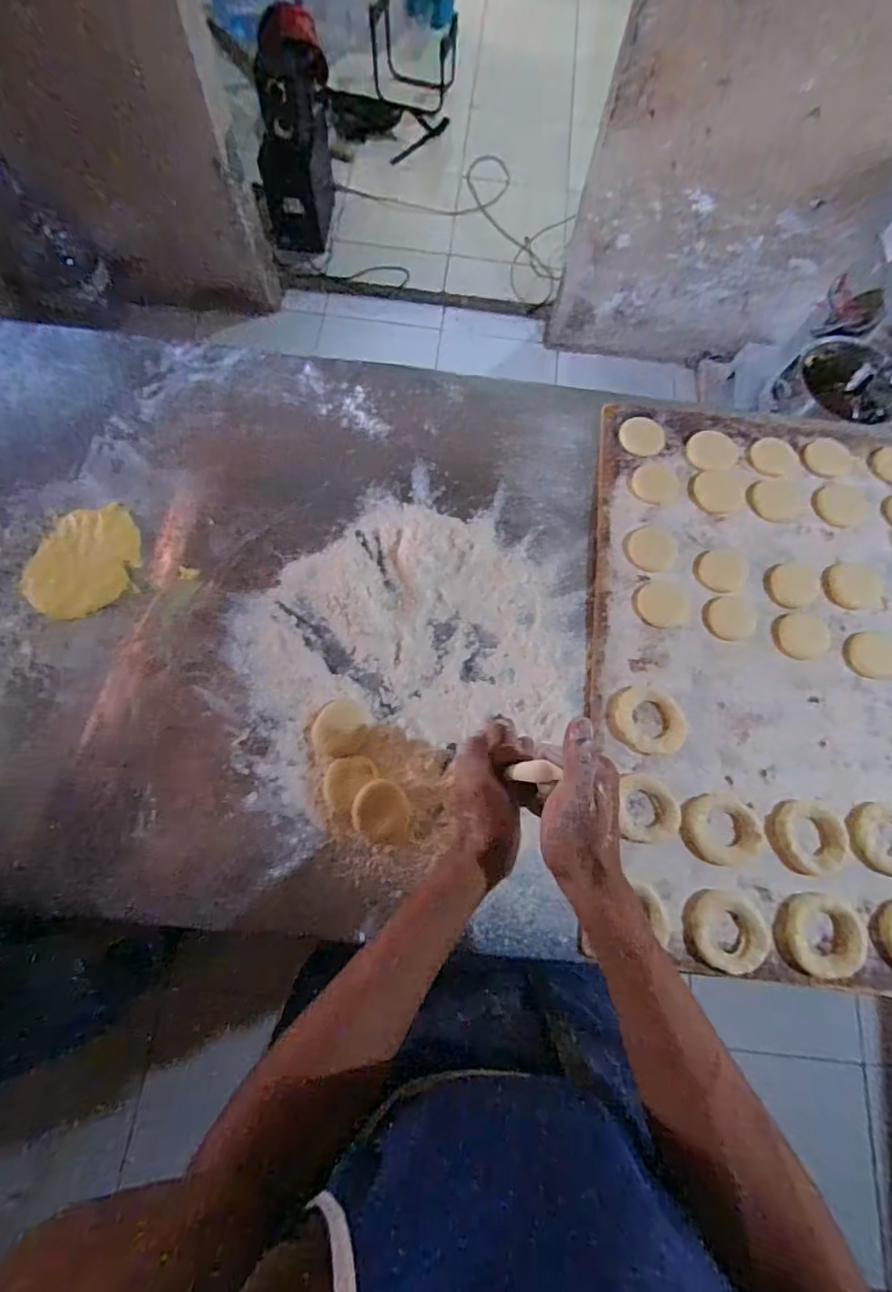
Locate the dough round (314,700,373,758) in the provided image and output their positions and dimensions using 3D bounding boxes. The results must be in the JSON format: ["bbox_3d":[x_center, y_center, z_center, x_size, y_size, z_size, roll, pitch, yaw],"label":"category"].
[{"bbox_3d":[-0.100,0.079,0.532,0.051,0.005,0.055,0,71,-1],"label":"dough round"}]

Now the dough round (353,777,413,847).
[{"bbox_3d":[-0.056,0.152,0.505,0.055,0.012,0.051,0,71,-1],"label":"dough round"}]

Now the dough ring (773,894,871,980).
[{"bbox_3d":[0.322,0.247,0.468,0.072,0.016,0.063,24,72,7],"label":"dough ring"}]

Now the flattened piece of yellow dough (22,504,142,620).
[{"bbox_3d":[-0.369,-0.087,0.567,0.099,0.016,0.126,17,71,5],"label":"flattened piece of yellow dough"}]

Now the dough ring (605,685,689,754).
[{"bbox_3d":[0.195,0.070,0.533,0.068,0.015,0.070,0,71,-1],"label":"dough ring"}]

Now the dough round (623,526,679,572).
[{"bbox_3d":[0.224,-0.106,0.599,0.056,0.004,0.052,0,71,-1],"label":"dough round"}]

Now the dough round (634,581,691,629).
[{"bbox_3d":[0.228,-0.044,0.577,0.056,0.004,0.049,-10,72,-5],"label":"dough round"}]

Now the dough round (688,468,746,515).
[{"bbox_3d":[0.308,-0.175,0.624,0.064,0.004,0.056,-8,71,-4],"label":"dough round"}]

